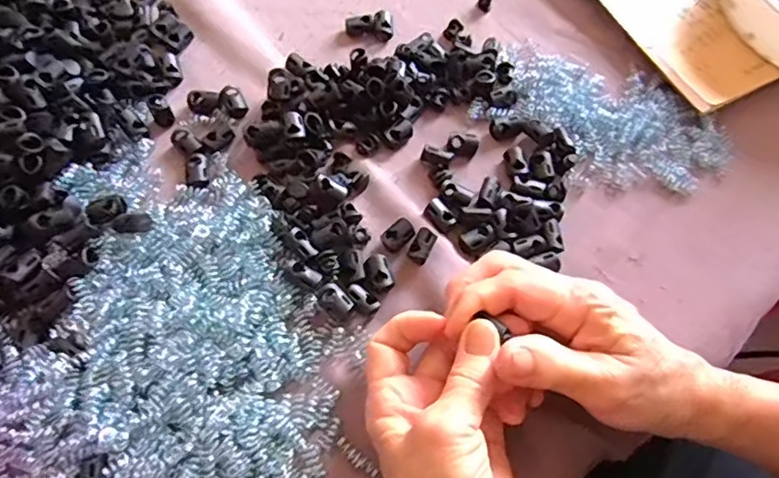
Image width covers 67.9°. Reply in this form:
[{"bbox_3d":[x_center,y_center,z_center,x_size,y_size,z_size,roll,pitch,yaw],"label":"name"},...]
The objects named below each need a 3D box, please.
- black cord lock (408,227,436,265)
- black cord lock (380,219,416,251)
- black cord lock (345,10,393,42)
[{"bbox_3d":[0.018,0.004,0.329,0.011,0.011,0.018,27,66,8],"label":"black cord lock"},{"bbox_3d":[0.005,-0.002,0.333,0.018,0.010,0.012,-34,72,-18],"label":"black cord lock"},{"bbox_3d":[-0.014,-0.151,0.407,0.032,0.008,0.020,-2,65,-5],"label":"black cord lock"}]

